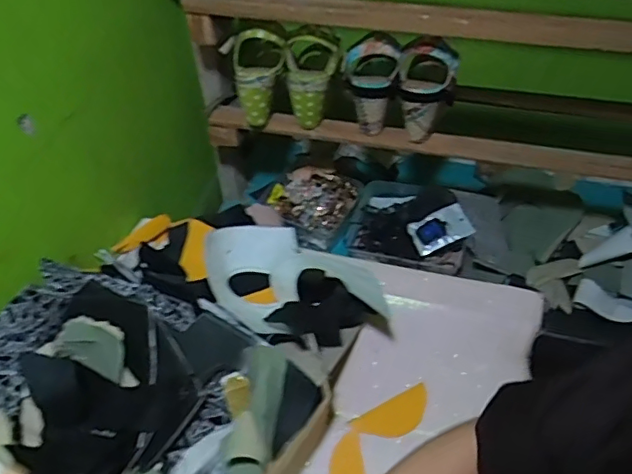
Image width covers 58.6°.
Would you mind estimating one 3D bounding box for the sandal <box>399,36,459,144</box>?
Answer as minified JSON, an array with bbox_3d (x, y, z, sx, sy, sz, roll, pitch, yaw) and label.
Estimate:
[{"bbox_3d":[0.165,-0.211,0.823,0.083,0.143,0.065,7,45,9],"label":"sandal"}]

